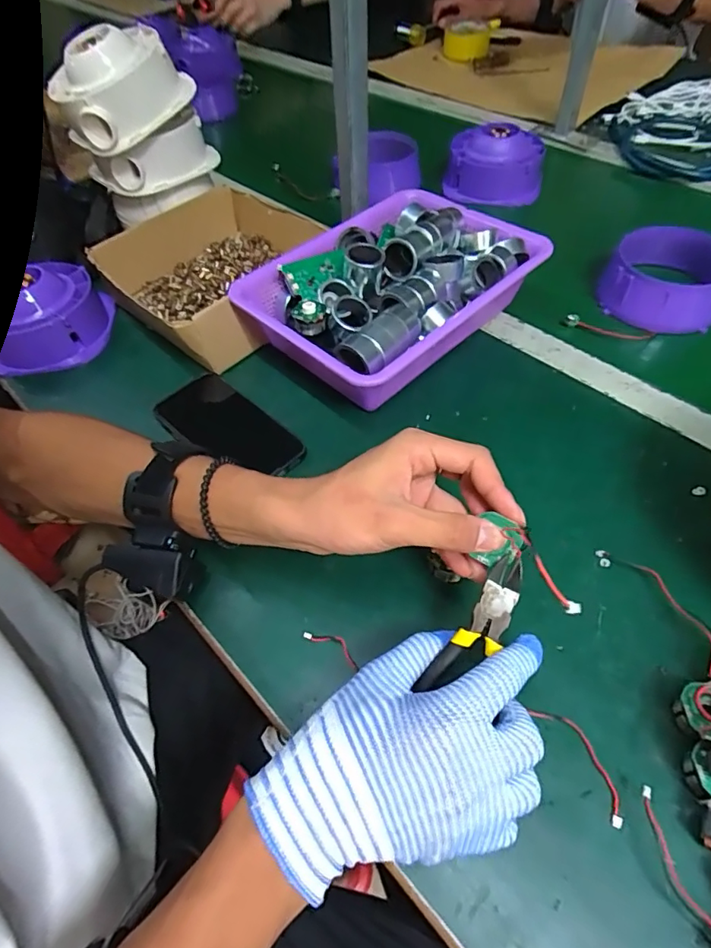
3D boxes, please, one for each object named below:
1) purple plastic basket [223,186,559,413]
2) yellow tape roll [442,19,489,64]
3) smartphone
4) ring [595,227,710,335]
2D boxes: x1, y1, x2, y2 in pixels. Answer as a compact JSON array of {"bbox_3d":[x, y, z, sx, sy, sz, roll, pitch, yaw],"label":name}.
[{"bbox_3d":[0.033,-0.188,0.499,0.194,0.068,0.266,36,65,26],"label":"purple plastic basket"},{"bbox_3d":[0.205,-0.798,0.920,0.084,0.048,0.079,4,55,7],"label":"yellow tape roll"},{"bbox_3d":[-0.116,-0.039,0.460,0.144,0.012,0.069,39,74,21],"label":"smartphone"},{"bbox_3d":[0.328,-0.205,0.534,0.119,0.062,0.101,20,59,18],"label":"ring"}]

